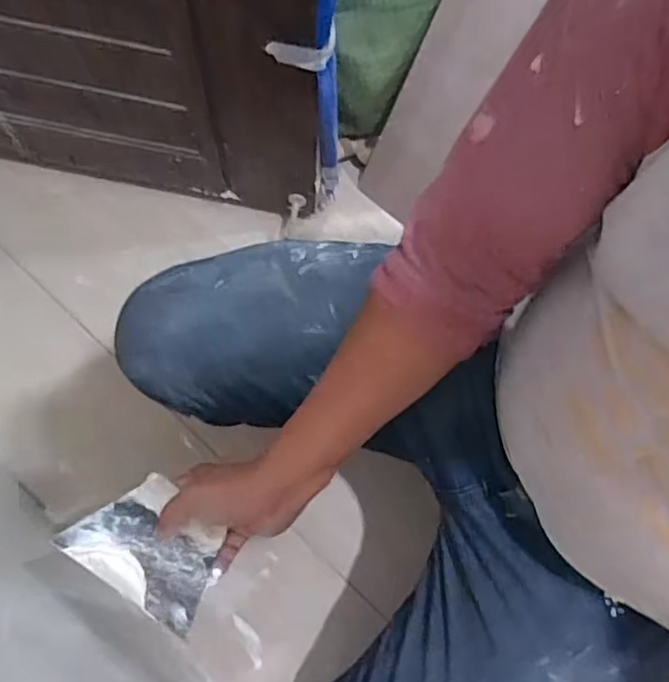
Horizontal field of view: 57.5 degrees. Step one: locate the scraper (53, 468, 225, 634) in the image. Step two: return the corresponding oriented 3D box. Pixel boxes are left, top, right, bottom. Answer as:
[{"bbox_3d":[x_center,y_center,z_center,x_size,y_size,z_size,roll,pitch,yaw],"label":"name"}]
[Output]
[{"bbox_3d":[-0.157,0.179,0.533,0.130,0.013,0.094,40,78,-8],"label":"scraper"}]

